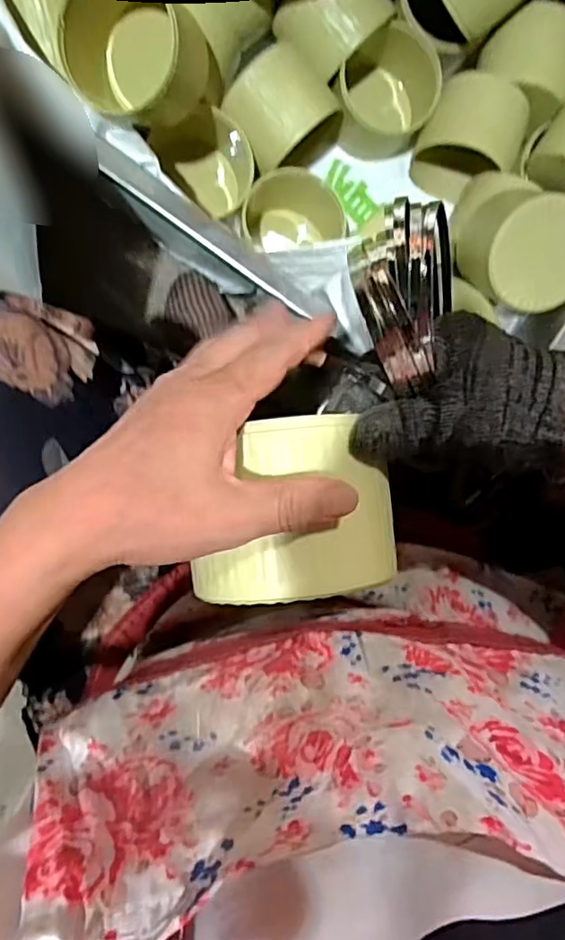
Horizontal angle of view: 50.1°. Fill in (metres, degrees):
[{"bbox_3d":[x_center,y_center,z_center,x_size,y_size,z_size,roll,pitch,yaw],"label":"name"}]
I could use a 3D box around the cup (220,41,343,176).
[{"bbox_3d":[-0.006,-0.373,0.641,0.105,0.114,0.091,-42,98,-2],"label":"cup"}]

